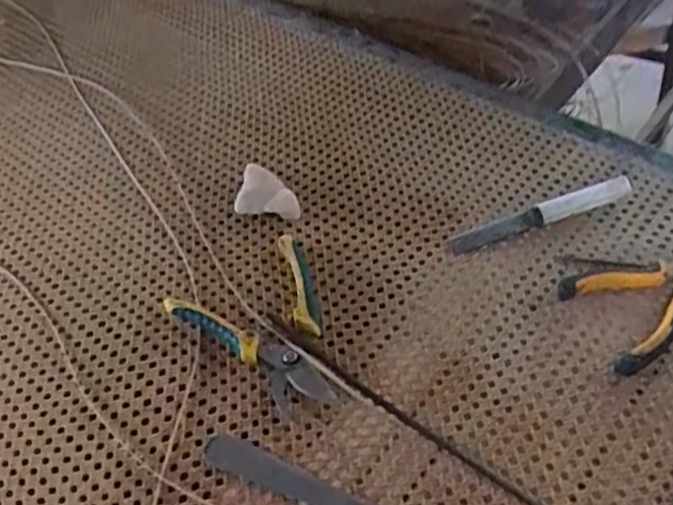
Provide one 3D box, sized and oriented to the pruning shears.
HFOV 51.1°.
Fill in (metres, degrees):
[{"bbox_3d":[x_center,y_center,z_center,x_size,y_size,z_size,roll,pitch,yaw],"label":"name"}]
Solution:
[{"bbox_3d":[-0.055,0.068,0.645,0.140,0.017,0.178,-32,48,-18],"label":"pruning shears"}]

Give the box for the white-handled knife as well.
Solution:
[{"bbox_3d":[0.204,-0.040,0.703,0.188,0.017,0.029,-19,46,-6],"label":"white-handled knife"}]

